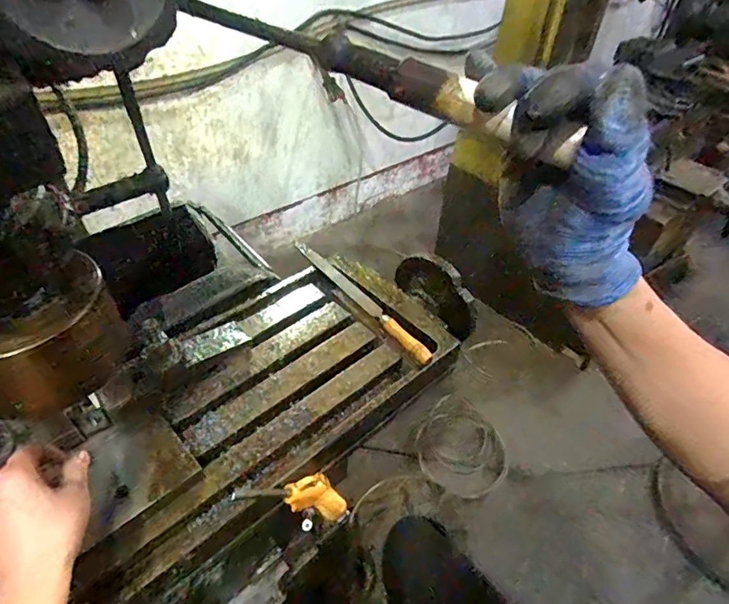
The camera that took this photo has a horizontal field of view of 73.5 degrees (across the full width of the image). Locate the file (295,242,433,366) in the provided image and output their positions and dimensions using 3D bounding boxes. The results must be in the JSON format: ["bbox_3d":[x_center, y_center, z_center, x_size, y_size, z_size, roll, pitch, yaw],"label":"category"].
[{"bbox_3d":[-0.006,-0.012,0.656,0.024,0.022,0.285,-26,51,-27],"label":"file"}]

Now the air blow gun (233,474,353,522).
[{"bbox_3d":[-0.057,0.202,0.507,0.047,0.212,0.020,-43,56,-6],"label":"air blow gun"}]

